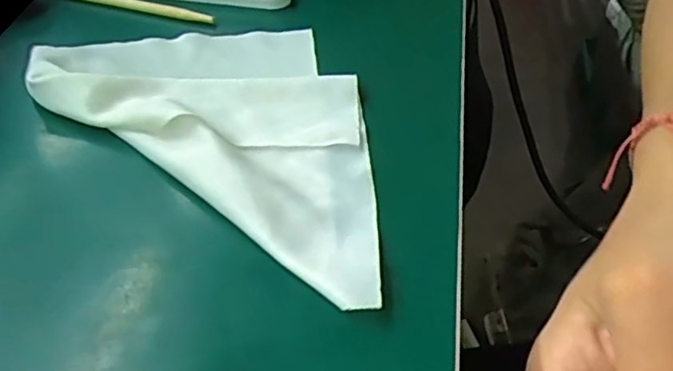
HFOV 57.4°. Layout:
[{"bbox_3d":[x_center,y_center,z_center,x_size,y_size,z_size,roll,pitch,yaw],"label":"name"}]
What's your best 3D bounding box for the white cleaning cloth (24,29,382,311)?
[{"bbox_3d":[-0.033,-0.033,0.253,0.190,0.021,0.109,29,50,29],"label":"white cleaning cloth"}]

